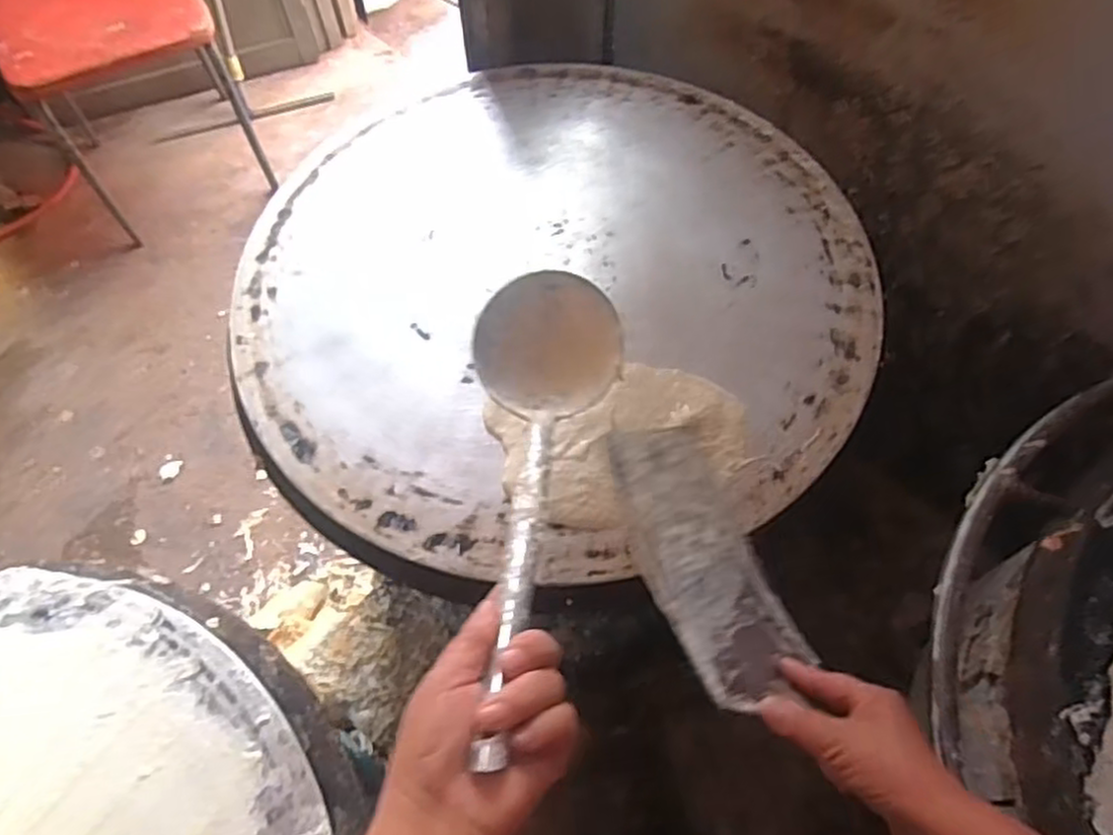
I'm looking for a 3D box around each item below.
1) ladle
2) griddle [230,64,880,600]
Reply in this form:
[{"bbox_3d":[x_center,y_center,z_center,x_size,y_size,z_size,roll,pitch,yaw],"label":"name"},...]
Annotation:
[{"bbox_3d":[-0.011,0.042,0.453,0.101,0.065,0.326,1,50,2],"label":"ladle"},{"bbox_3d":[-0.003,-0.138,0.719,0.605,0.017,0.597,-1,62,1],"label":"griddle"}]

